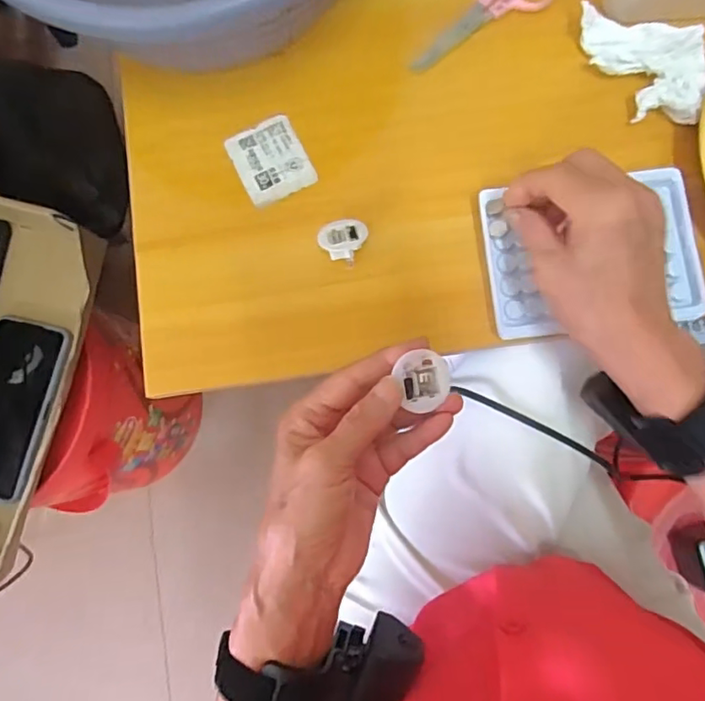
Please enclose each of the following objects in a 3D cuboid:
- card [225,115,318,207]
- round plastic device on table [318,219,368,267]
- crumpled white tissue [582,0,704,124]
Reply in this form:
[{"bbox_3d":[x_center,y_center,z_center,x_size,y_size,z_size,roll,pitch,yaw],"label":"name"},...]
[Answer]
[{"bbox_3d":[-0.058,-0.136,0.403,0.049,0.005,0.056,-26,82,-4],"label":"card"},{"bbox_3d":[-0.006,-0.072,0.386,0.031,0.035,0.027,6,82,3],"label":"round plastic device on table"},{"bbox_3d":[0.195,-0.195,0.384,0.091,0.017,0.064,22,84,5],"label":"crumpled white tissue"}]

